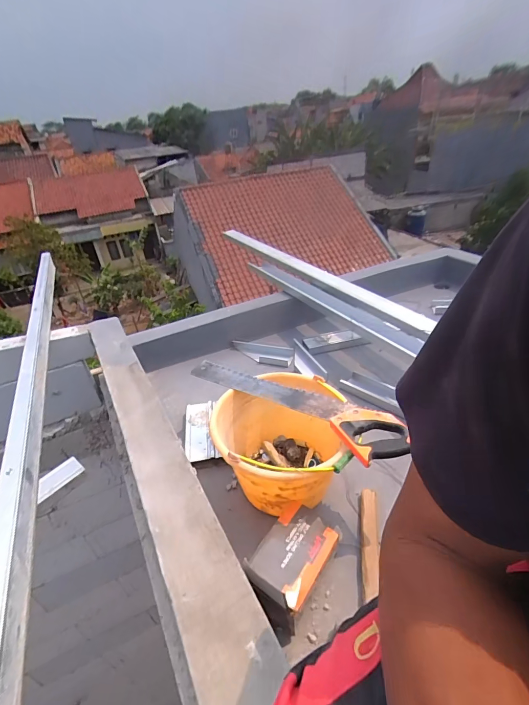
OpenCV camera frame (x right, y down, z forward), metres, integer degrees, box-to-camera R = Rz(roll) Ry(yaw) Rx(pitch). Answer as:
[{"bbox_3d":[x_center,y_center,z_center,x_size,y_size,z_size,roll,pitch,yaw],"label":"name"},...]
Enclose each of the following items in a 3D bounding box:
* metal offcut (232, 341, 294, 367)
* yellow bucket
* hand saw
[{"bbox_3d":[-0.014,0.002,1.295,0.234,0.032,0.084,11,37,23],"label":"metal offcut"},{"bbox_3d":[0.035,0.213,0.793,0.269,0.206,0.281,1,34,9],"label":"yellow bucket"},{"bbox_3d":[0.043,0.094,0.780,0.532,0.034,0.125,23,44,36],"label":"hand saw"}]

